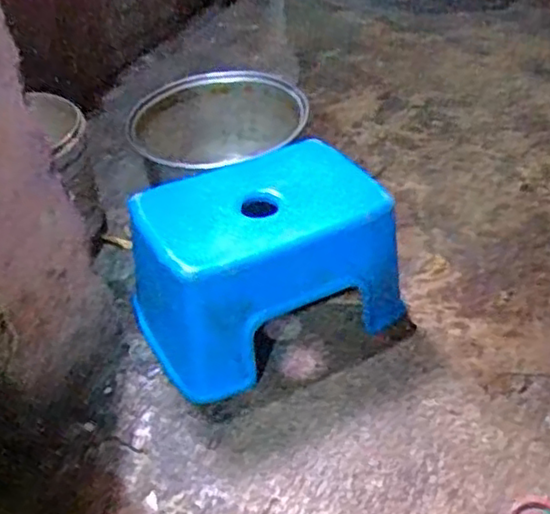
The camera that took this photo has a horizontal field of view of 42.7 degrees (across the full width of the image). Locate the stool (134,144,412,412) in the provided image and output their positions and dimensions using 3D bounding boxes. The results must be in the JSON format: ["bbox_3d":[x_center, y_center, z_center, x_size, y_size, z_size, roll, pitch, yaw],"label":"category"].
[{"bbox_3d":[-0.014,0.011,0.802,0.280,0.162,0.203,-21,47,-20],"label":"stool"}]

